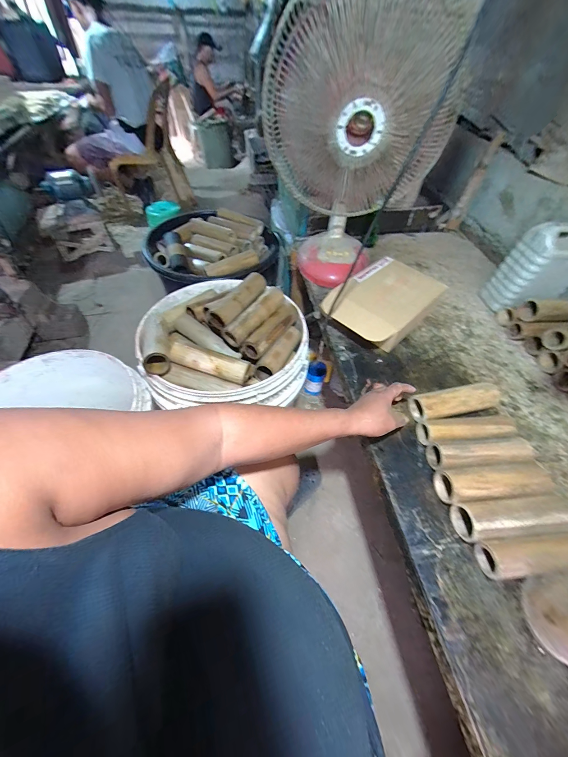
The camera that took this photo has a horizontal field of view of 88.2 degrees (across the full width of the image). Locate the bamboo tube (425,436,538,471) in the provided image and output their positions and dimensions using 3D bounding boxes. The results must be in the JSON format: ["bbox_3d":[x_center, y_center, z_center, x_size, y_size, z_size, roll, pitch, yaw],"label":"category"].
[{"bbox_3d":[0.366,0.145,0.547,0.186,0.051,0.051,-1,52,-6],"label":"bamboo tube"}]

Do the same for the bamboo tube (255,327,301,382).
[{"bbox_3d":[-0.005,-0.063,0.706,0.060,0.063,0.176,24,53,14],"label":"bamboo tube"}]

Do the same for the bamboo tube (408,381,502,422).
[{"bbox_3d":[0.364,0.049,0.613,0.192,0.045,0.058,-11,53,-7],"label":"bamboo tube"}]

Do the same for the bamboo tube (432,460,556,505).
[{"bbox_3d":[0.365,0.186,0.515,0.186,0.055,0.057,-1,52,-6],"label":"bamboo tube"}]

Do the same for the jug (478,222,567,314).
[{"bbox_3d":[0.684,-0.289,0.790,0.164,0.233,0.111,-7,52,-11],"label":"jug"}]

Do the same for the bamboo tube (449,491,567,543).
[{"bbox_3d":[0.371,0.228,0.477,0.176,0.056,0.055,-1,52,-6],"label":"bamboo tube"}]

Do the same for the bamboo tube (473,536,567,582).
[{"bbox_3d":[0.388,0.270,0.446,0.172,0.055,0.048,-2,52,-7],"label":"bamboo tube"}]

